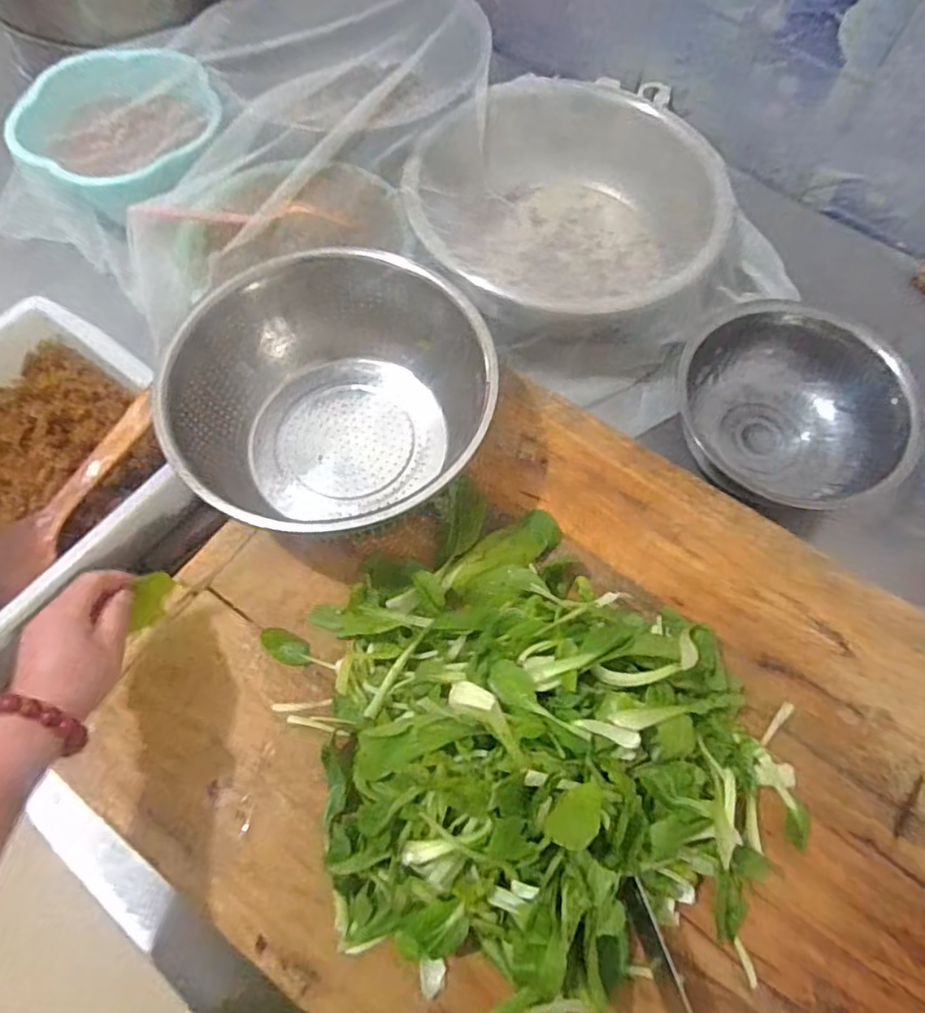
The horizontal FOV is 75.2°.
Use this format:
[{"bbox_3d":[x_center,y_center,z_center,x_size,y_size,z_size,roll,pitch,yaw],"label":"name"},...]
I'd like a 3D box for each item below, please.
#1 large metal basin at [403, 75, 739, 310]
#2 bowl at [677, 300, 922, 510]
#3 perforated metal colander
[{"bbox_3d":[0.119,-0.350,0.765,0.383,0.131,0.337,27,68,11],"label":"large metal basin"},{"bbox_3d":[0.368,-0.107,0.687,0.213,0.100,0.250,-19,67,-9],"label":"bowl"},{"bbox_3d":[-0.118,-0.098,0.580,0.281,0.113,0.272,27,68,11],"label":"perforated metal colander"}]

